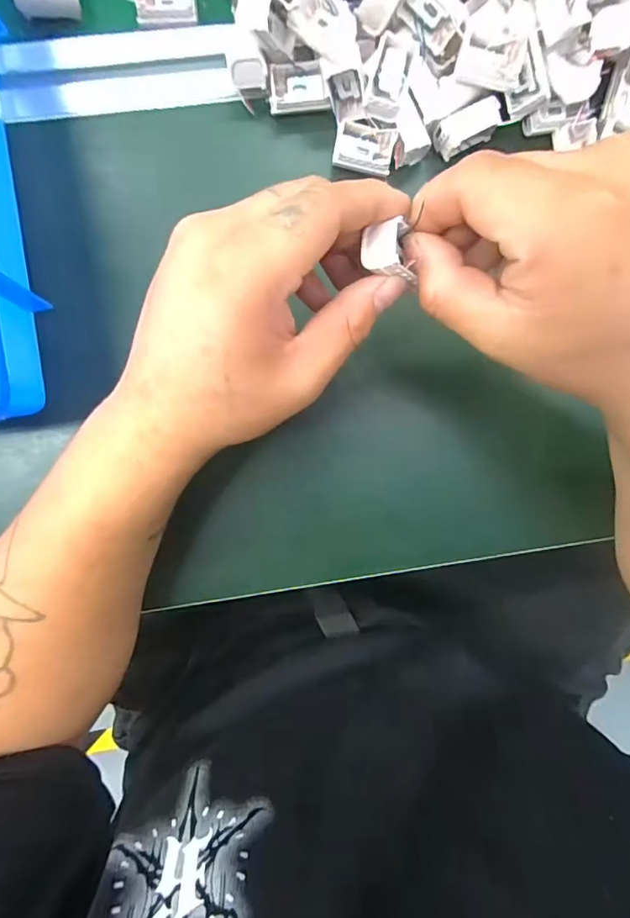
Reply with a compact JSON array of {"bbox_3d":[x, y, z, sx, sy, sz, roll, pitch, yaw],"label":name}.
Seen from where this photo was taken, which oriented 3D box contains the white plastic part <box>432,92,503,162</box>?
[{"bbox_3d":[0.089,-0.192,0.277,0.037,0.015,0.020,-21,96,-2],"label":"white plastic part"}]

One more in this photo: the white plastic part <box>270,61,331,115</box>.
[{"bbox_3d":[-0.009,-0.211,0.271,0.034,0.009,0.023,-8,96,-3],"label":"white plastic part"}]

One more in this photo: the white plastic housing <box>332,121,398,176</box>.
[{"bbox_3d":[0.029,-0.180,0.276,0.034,0.010,0.022,8,95,-5],"label":"white plastic housing"}]

